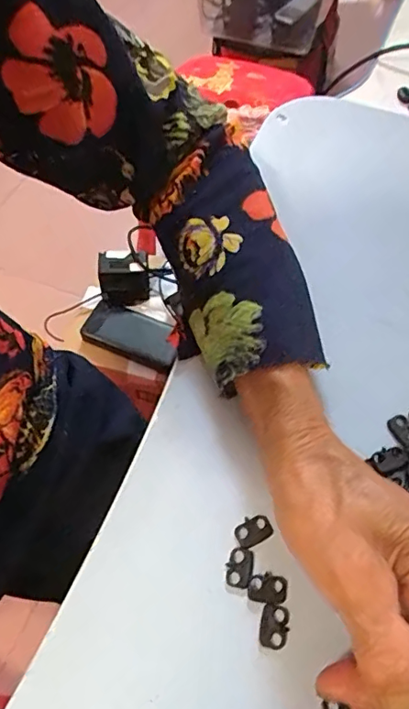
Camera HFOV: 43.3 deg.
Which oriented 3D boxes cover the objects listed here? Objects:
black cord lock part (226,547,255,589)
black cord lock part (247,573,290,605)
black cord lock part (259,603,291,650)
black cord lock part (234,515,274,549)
[{"bbox_3d":[0.018,0.105,0.254,0.013,0.004,0.019,8,59,5],"label":"black cord lock part"},{"bbox_3d":[0.031,0.113,0.249,0.019,0.004,0.013,-2,58,-1],"label":"black cord lock part"},{"bbox_3d":[0.033,0.127,0.241,0.013,0.004,0.018,11,59,7],"label":"black cord lock part"},{"bbox_3d":[0.025,0.090,0.263,0.019,0.004,0.013,-22,61,-13],"label":"black cord lock part"}]

